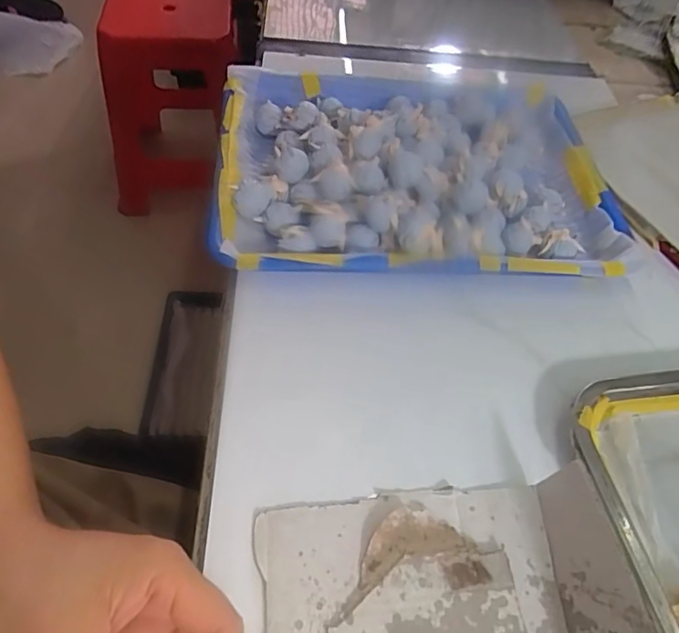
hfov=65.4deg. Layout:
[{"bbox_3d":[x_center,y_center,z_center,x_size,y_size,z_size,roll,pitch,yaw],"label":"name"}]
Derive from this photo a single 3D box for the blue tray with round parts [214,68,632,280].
[{"bbox_3d":[0.066,-0.132,0.459,0.334,0.057,0.250,-1,53,-6],"label":"blue tray with round parts"}]

